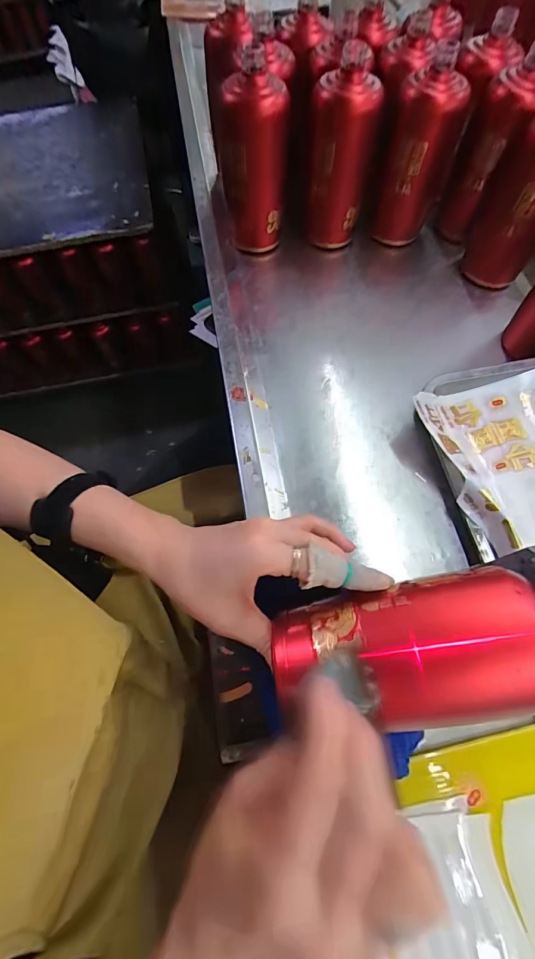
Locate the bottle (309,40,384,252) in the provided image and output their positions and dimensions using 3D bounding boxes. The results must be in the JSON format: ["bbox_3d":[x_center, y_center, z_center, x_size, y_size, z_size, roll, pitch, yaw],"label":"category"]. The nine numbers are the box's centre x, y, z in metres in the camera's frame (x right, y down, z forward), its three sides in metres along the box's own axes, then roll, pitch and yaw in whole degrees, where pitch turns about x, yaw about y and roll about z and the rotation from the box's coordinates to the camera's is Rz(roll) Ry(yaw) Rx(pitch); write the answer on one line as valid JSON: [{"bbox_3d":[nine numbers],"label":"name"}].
[{"bbox_3d":[0.097,-0.431,0.497,0.074,0.179,0.079,12,67,8],"label":"bottle"}]

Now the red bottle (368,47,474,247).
[{"bbox_3d":[0.186,-0.405,0.485,0.078,0.171,0.072,26,70,13],"label":"red bottle"}]

